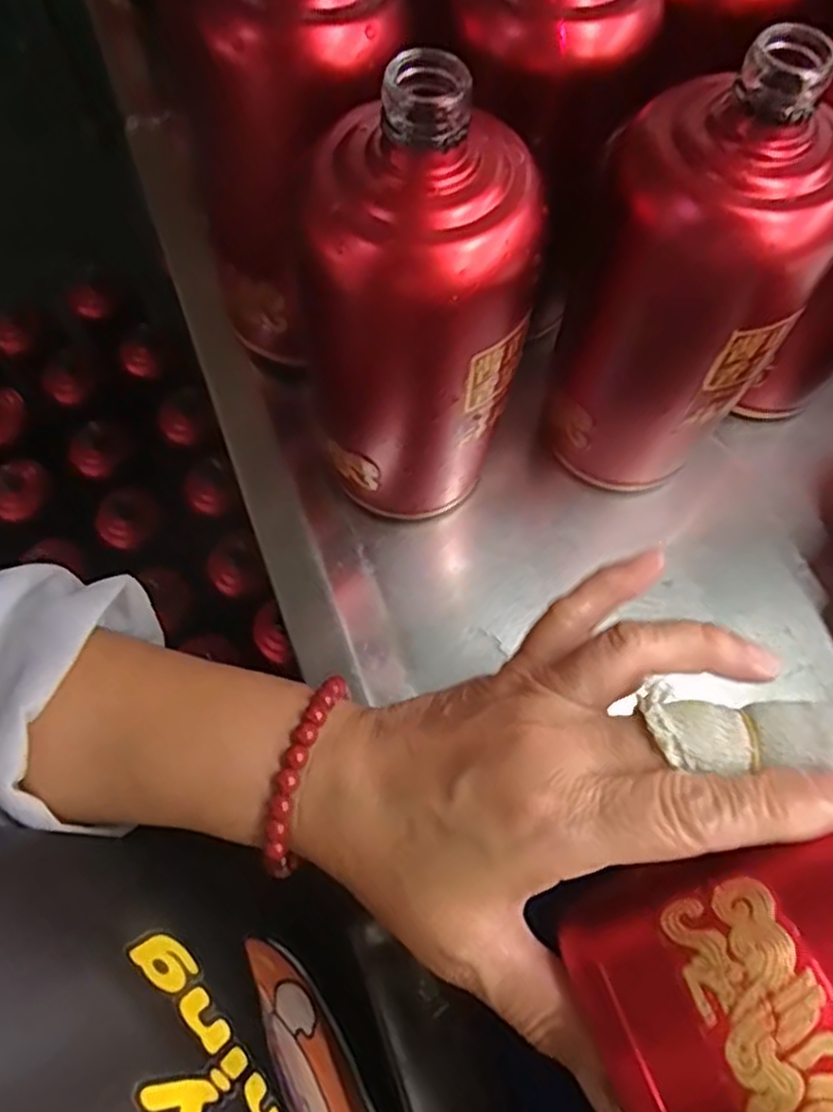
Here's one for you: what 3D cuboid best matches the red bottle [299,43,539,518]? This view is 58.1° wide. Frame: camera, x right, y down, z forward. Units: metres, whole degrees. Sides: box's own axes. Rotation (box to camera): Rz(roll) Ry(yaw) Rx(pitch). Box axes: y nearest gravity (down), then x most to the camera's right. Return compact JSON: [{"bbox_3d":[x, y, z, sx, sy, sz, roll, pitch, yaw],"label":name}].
[{"bbox_3d":[-0.003,-0.083,0.284,0.082,0.173,0.065,-7,68,-3],"label":"red bottle"}]

